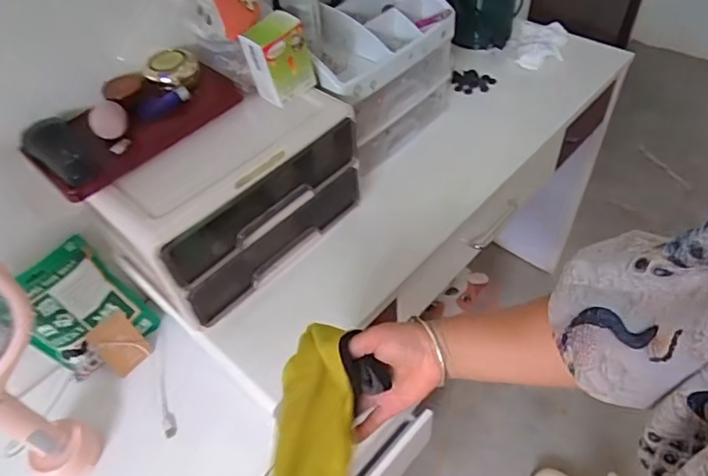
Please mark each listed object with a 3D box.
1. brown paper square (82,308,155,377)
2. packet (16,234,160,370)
[{"bbox_3d":[-0.384,0.174,0.847,0.067,0.097,0.013,-41,30,-26],"label":"brown paper square"},{"bbox_3d":[-0.427,0.117,0.812,0.044,0.198,0.154,25,61,41],"label":"packet"}]

